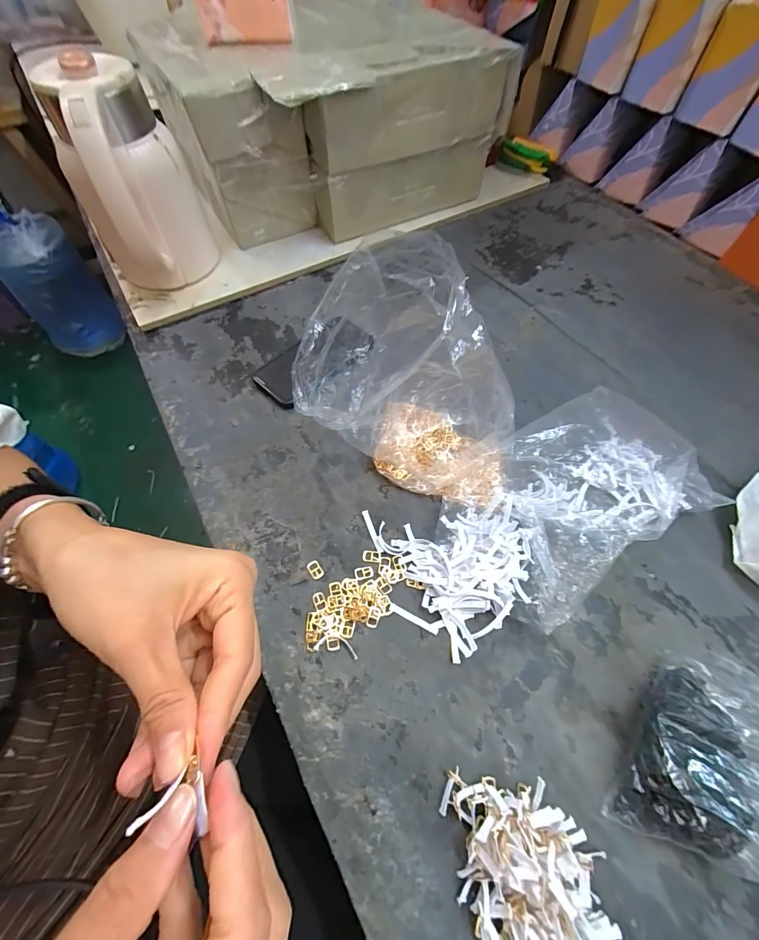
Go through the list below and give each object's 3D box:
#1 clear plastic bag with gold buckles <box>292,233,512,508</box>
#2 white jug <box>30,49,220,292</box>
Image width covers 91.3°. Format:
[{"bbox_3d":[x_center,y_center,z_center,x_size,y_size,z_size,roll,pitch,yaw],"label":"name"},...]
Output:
[{"bbox_3d":[0.034,-0.069,0.347,0.195,0.220,0.112,3,60,3],"label":"clear plastic bag with gold buckles"},{"bbox_3d":[-0.312,-0.356,0.502,0.137,0.240,0.146,-37,66,-18],"label":"white jug"}]

